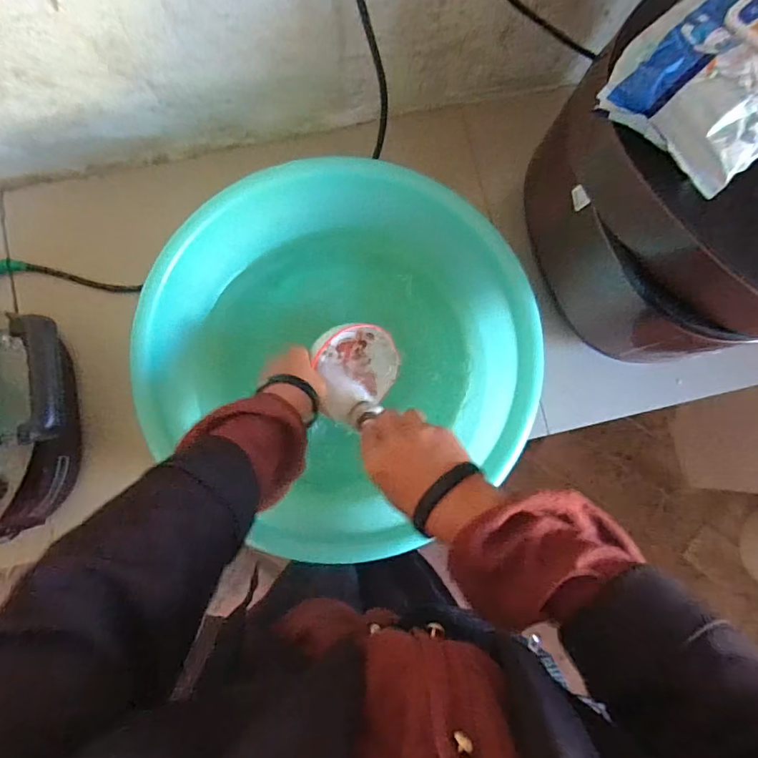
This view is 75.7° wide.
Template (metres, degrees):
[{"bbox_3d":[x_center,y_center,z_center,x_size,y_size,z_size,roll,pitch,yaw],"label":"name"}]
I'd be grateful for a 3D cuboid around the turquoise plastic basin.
[{"bbox_3d":[-0.044,-0.029,0.523,0.378,0.123,0.356,1,82,-4],"label":"turquoise plastic basin"}]

